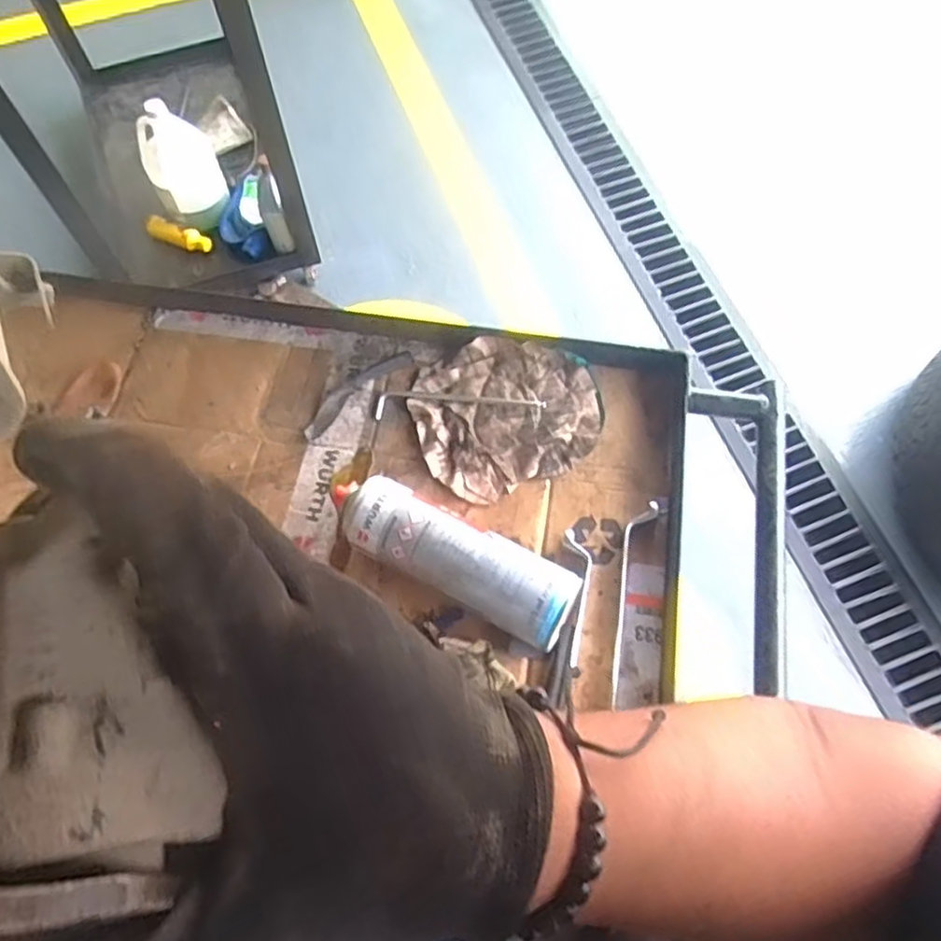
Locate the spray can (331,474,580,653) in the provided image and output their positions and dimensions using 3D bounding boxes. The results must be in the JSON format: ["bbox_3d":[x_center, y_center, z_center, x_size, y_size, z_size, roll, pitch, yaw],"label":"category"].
[{"bbox_3d":[-0.019,0.070,0.596,0.220,0.070,0.061,28,70,12],"label":"spray can"}]

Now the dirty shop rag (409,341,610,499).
[{"bbox_3d":[0.034,-0.059,0.682,0.171,0.021,0.151,-22,68,-9],"label":"dirty shop rag"}]

